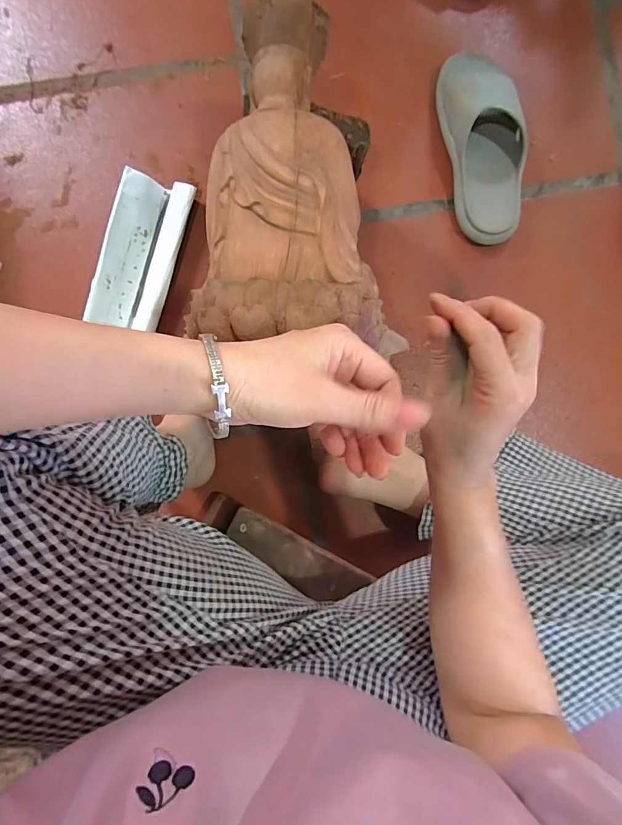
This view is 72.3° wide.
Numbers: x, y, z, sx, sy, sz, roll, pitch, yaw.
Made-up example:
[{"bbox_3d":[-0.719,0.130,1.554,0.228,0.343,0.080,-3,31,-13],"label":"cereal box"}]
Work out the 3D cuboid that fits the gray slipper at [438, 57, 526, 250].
[{"bbox_3d":[0.234,-0.358,0.573,0.098,0.066,0.249,-11,87,0],"label":"gray slipper"}]

